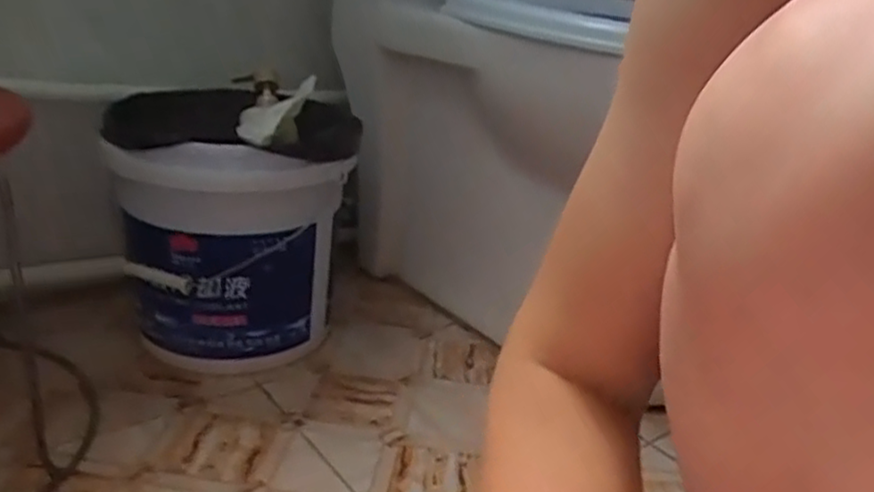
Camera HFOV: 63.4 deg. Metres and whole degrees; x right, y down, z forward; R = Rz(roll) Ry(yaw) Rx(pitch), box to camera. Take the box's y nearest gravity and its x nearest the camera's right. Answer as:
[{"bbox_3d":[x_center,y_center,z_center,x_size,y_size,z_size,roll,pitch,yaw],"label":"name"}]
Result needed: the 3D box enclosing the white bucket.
[{"bbox_3d":[-0.236,-0.027,0.846,0.262,0.285,0.286,1,22,-11],"label":"white bucket"}]

